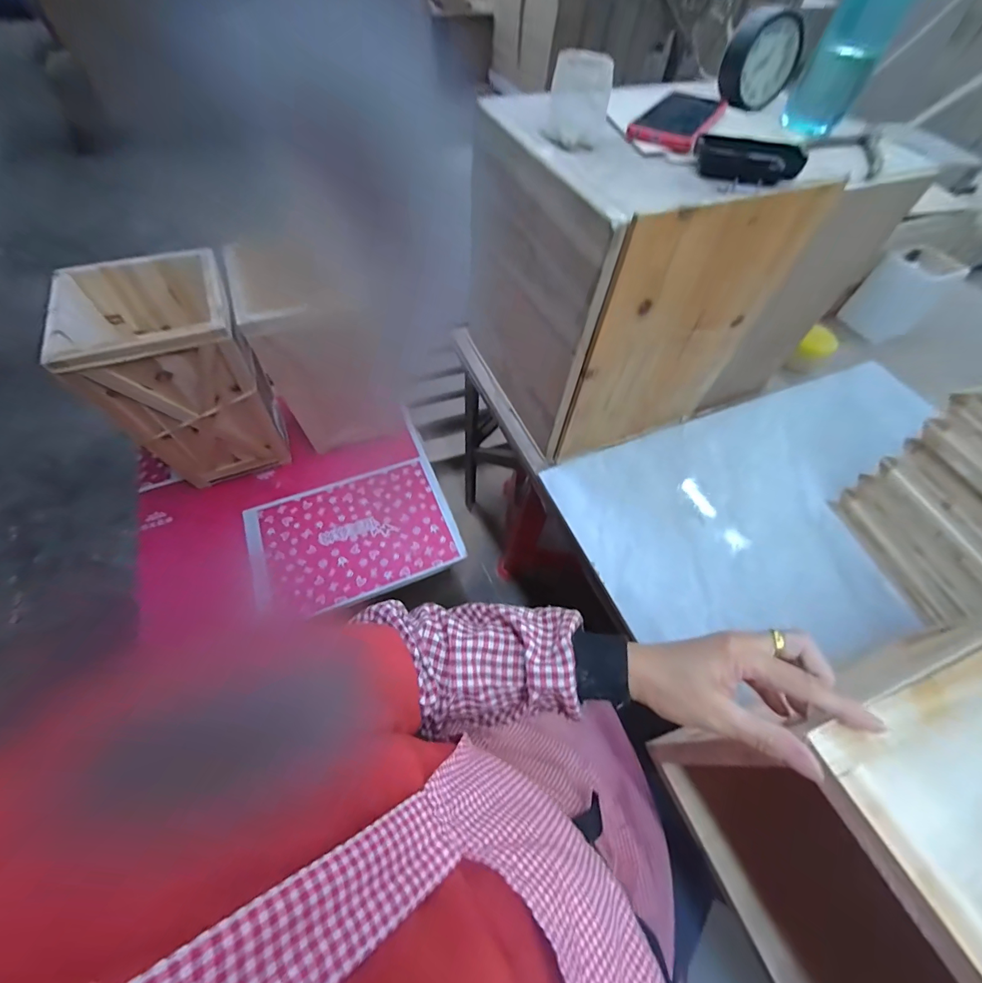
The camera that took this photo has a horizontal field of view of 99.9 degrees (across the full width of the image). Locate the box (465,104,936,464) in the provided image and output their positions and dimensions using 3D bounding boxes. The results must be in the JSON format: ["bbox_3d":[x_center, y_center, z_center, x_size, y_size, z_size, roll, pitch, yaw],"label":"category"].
[{"bbox_3d":[0.243,-0.340,0.641,0.509,0.382,0.321,-22,61,-16],"label":"box"}]

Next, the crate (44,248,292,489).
[{"bbox_3d":[-0.601,-0.217,0.845,0.274,0.383,0.254,-22,62,-16],"label":"crate"}]

